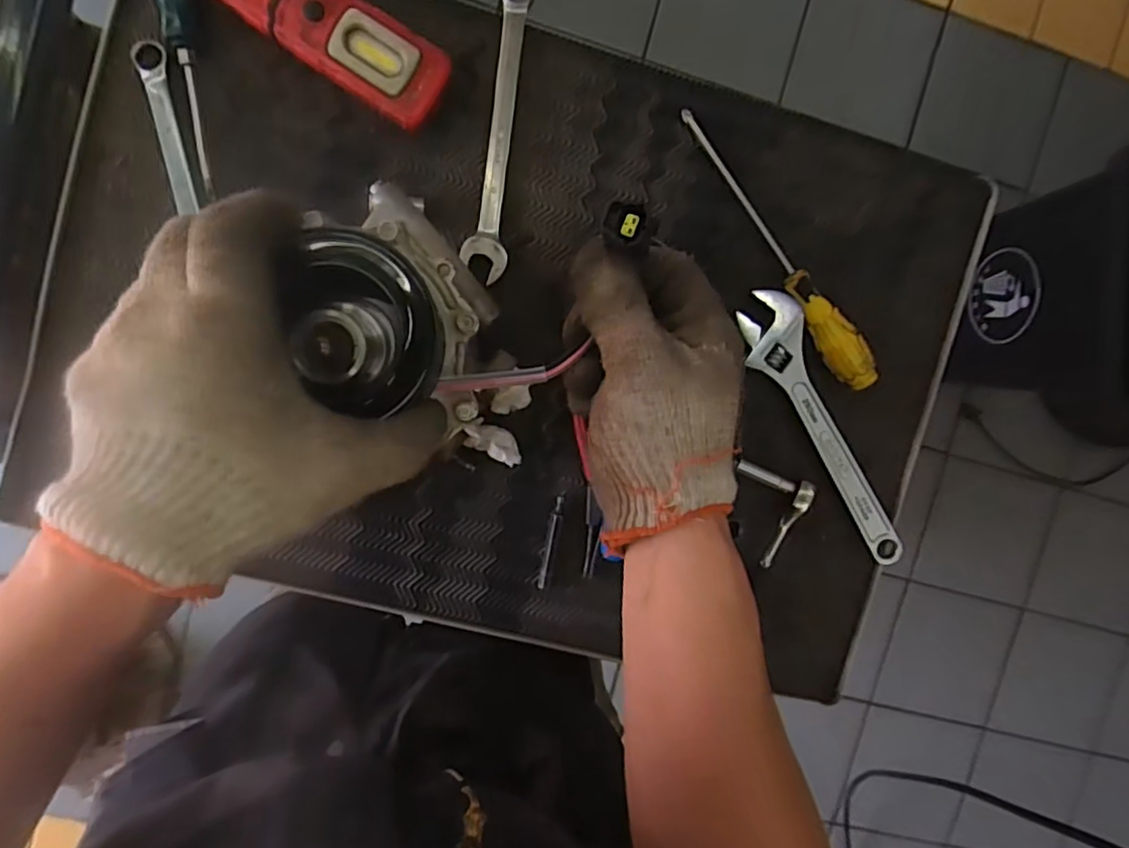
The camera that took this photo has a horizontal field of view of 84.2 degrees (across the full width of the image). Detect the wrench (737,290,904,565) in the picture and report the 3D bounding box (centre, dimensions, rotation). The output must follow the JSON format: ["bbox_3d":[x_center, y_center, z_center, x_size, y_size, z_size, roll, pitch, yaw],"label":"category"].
[{"bbox_3d":[0.211,0.007,0.504,0.048,0.011,0.240,-31,98,-3],"label":"wrench"}]

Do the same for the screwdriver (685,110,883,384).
[{"bbox_3d":[0.165,-0.131,0.478,0.028,0.023,0.248,-36,98,-2],"label":"screwdriver"}]

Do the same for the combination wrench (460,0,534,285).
[{"bbox_3d":[-0.046,-0.216,0.463,0.032,0.007,0.213,9,94,-7],"label":"combination wrench"}]

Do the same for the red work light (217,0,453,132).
[{"bbox_3d":[-0.158,-0.265,0.432,0.157,0.040,0.059,30,92,-7],"label":"red work light"}]

